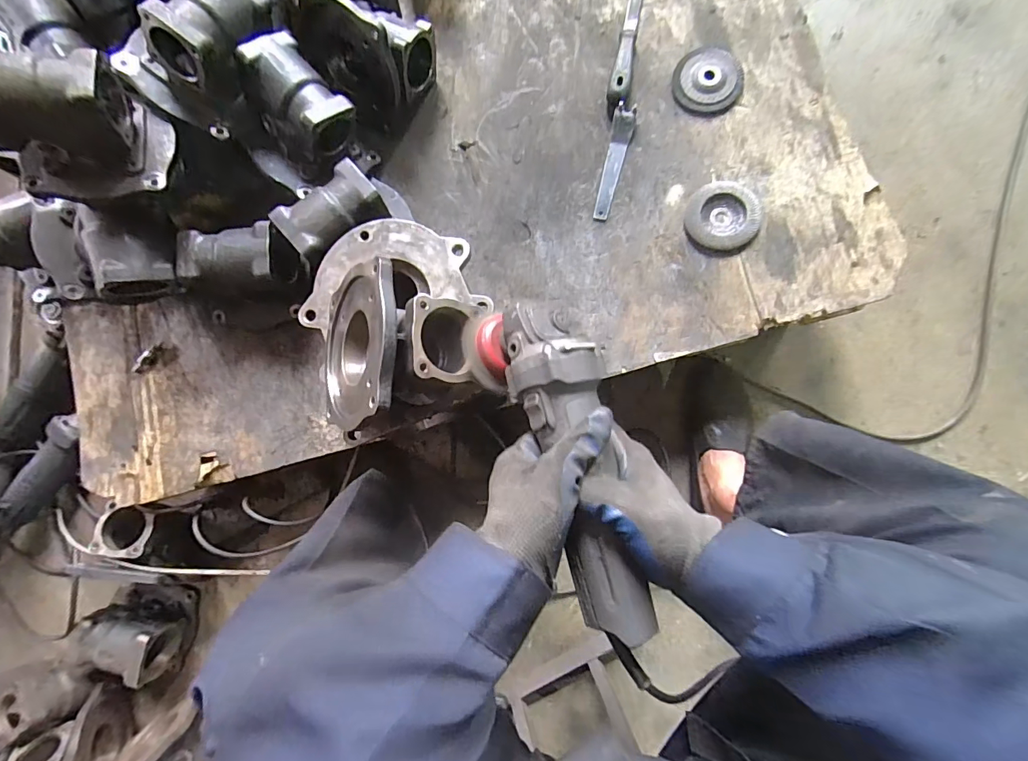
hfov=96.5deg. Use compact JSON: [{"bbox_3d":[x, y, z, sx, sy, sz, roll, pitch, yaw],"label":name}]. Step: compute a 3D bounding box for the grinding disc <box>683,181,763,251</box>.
[{"bbox_3d":[0.284,-0.225,0.622,0.093,0.019,0.096,0,86,3],"label":"grinding disc"}]

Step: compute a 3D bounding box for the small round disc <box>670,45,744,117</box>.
[{"bbox_3d":[0.276,-0.426,0.647,0.092,0.018,0.094,0,86,3],"label":"small round disc"}]

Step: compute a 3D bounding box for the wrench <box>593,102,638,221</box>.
[{"bbox_3d":[0.142,-0.306,0.645,0.030,0.020,0.159,14,87,4],"label":"wrench"}]

